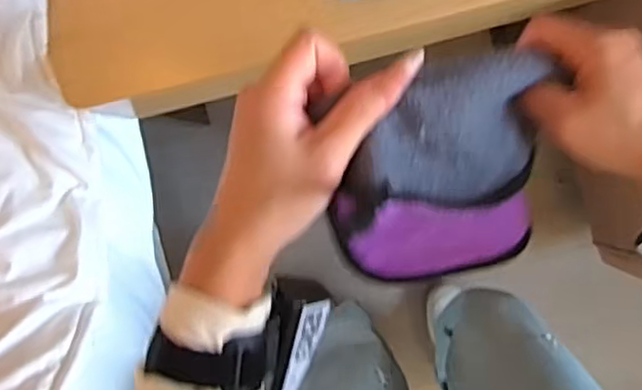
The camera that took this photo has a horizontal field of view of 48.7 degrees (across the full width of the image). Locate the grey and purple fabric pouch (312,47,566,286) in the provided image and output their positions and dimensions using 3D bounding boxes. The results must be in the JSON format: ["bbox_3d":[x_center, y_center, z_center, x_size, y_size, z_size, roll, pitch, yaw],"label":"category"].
[{"bbox_3d":[0.068,-0.012,0.391,0.118,0.068,0.121,-1,91,-1],"label":"grey and purple fabric pouch"}]

